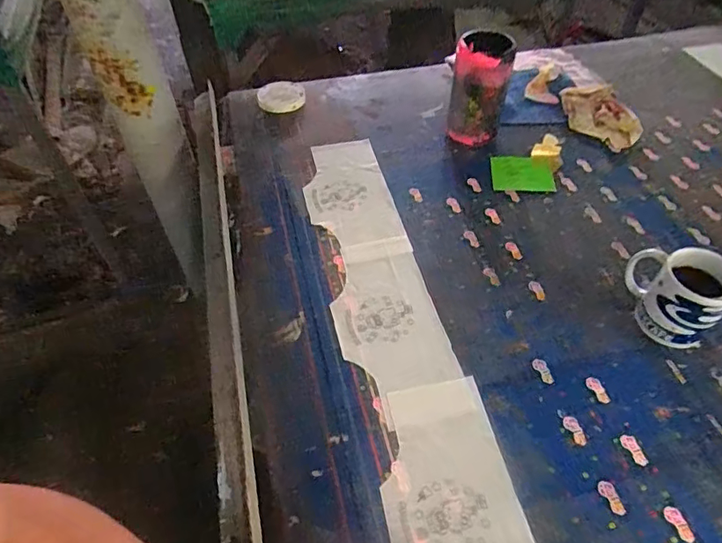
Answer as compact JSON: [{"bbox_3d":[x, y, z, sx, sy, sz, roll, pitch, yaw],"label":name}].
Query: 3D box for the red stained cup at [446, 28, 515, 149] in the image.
[{"bbox_3d":[0.201,-0.313,0.858,0.090,0.186,0.090,7,51,8],"label":"red stained cup"}]

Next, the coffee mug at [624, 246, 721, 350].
[{"bbox_3d":[0.379,0.028,0.616,0.074,0.107,0.119,-37,58,-27],"label":"coffee mug"}]

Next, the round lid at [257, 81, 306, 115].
[{"bbox_3d":[-0.159,-0.347,0.992,0.090,0.018,0.097,1,48,-1],"label":"round lid"}]

